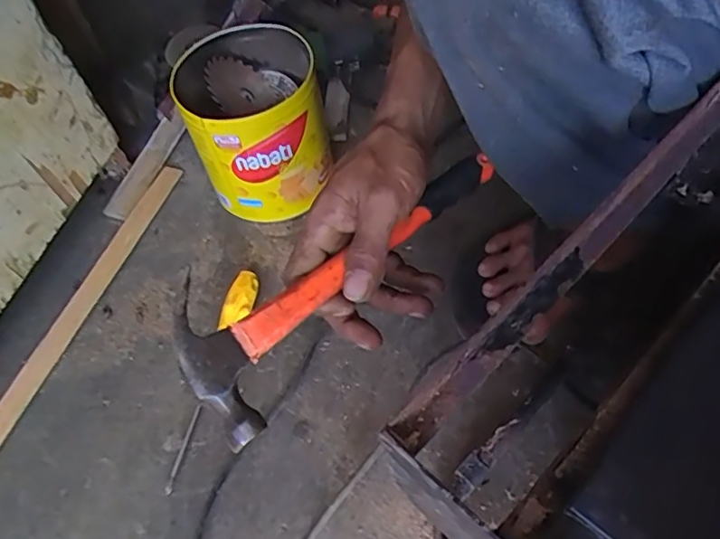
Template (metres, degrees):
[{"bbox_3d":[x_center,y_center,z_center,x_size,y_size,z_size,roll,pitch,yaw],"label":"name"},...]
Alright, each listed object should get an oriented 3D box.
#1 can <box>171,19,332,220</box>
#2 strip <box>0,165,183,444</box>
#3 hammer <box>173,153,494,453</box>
[{"bbox_3d":[-0.115,-0.166,0.643,0.144,0.145,0.166,-14,58,-4],"label":"can"},{"bbox_3d":[-0.327,0.082,0.593,0.032,0.014,0.543,13,60,13],"label":"strip"},{"bbox_3d":[-0.002,-0.011,0.360,0.078,0.032,0.258,37,59,24],"label":"hammer"}]

